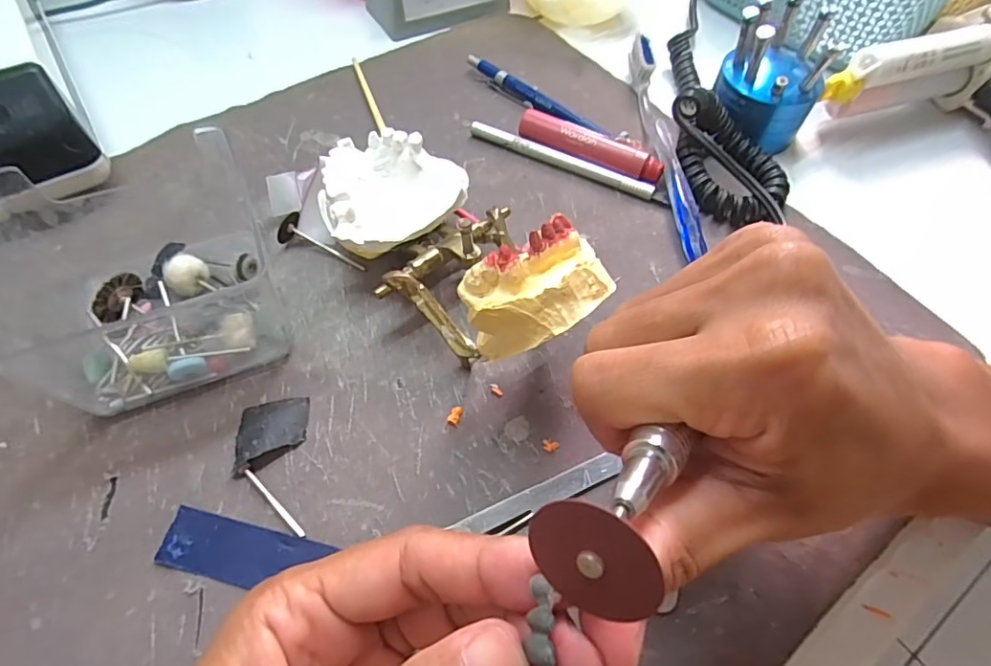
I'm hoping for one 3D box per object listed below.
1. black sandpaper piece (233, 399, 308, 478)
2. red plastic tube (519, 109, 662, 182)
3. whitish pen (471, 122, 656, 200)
[{"bbox_3d":[-0.092,0.040,0.223,0.028,0.007,0.029,-11,60,-9],"label":"black sandpaper piece"},{"bbox_3d":[0.054,-0.108,0.315,0.087,0.019,0.018,26,61,13],"label":"red plastic tube"},{"bbox_3d":[0.038,-0.102,0.317,0.114,0.008,0.008,26,61,13],"label":"whitish pen"}]

